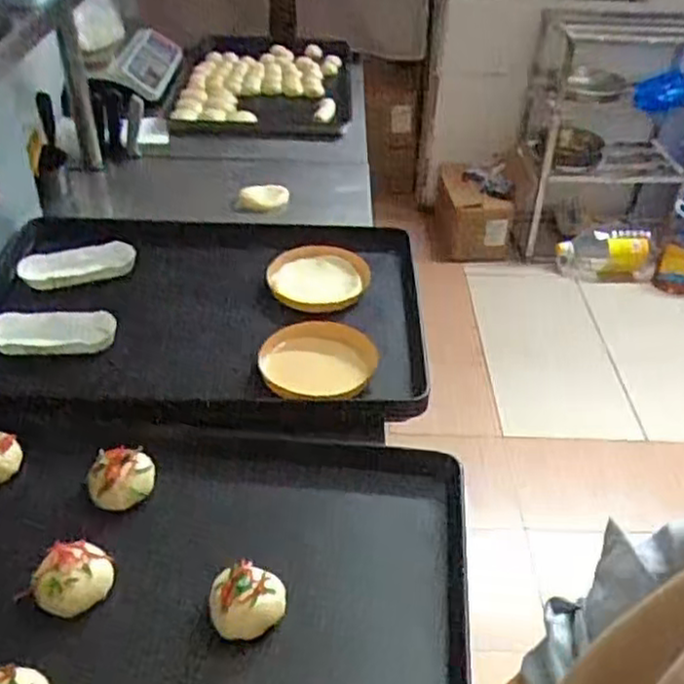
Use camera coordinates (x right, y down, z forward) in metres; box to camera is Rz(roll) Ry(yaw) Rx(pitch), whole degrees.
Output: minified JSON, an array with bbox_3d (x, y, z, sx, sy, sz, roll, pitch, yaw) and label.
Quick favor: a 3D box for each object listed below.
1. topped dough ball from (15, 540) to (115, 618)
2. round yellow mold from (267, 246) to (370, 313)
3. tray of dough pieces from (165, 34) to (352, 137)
[{"bbox_3d":[-0.250,0.220,0.675,0.069,0.043,0.069,9,55,-12],"label":"topped dough ball"},{"bbox_3d":[-0.035,-0.093,1.059,0.150,0.037,0.130,3,38,0],"label":"round yellow mold"},{"bbox_3d":[-0.186,-0.625,1.715,0.401,0.045,0.641,3,38,0],"label":"tray of dough pieces"}]

